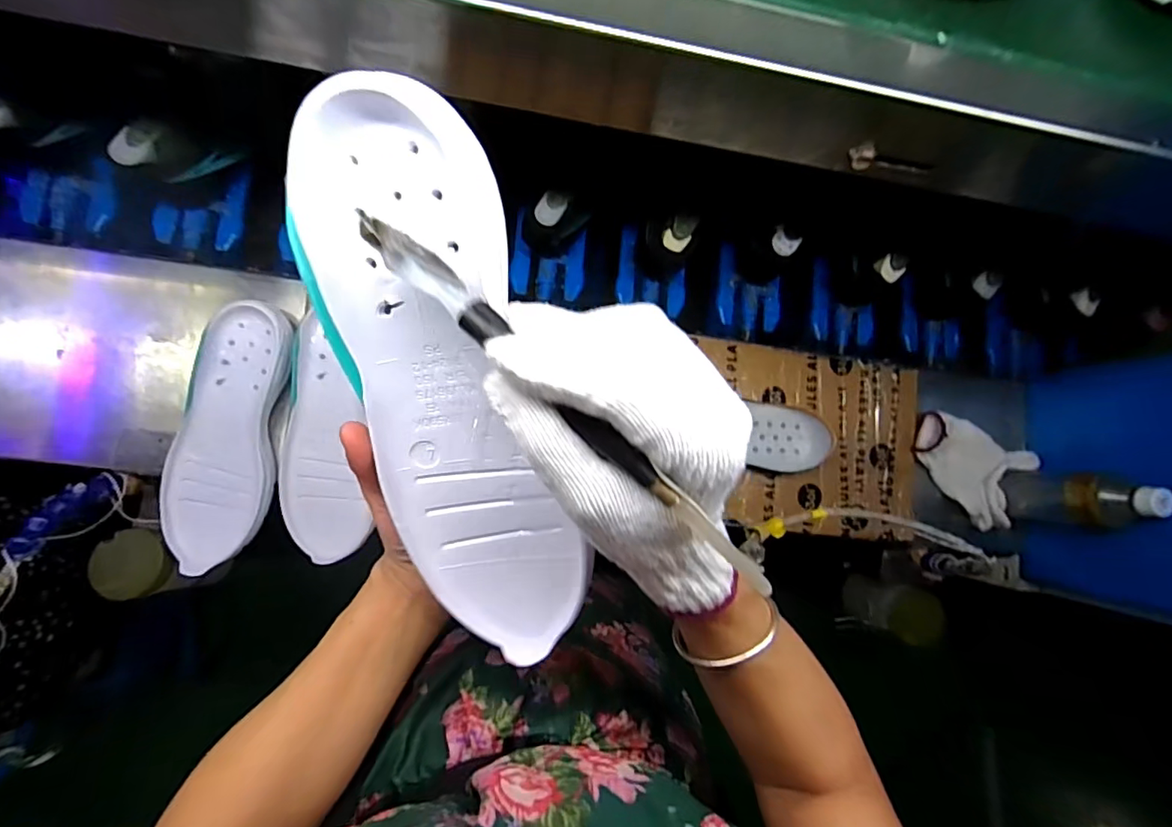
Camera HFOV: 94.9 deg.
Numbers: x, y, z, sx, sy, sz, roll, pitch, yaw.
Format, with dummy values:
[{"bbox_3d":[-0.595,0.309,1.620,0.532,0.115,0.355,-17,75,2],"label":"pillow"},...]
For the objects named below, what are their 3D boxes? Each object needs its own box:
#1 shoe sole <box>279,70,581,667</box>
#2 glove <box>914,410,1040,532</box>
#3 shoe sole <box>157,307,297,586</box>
[{"bbox_3d":[-0.066,-0.004,0.269,0.088,0.036,0.276,-15,109,-8],"label":"shoe sole"},{"bbox_3d":[0.469,0.071,0.669,0.127,0.053,0.111,28,87,-8],"label":"glove"},{"bbox_3d":[-0.371,0.019,0.552,0.097,0.035,0.265,6,90,-9],"label":"shoe sole"}]

